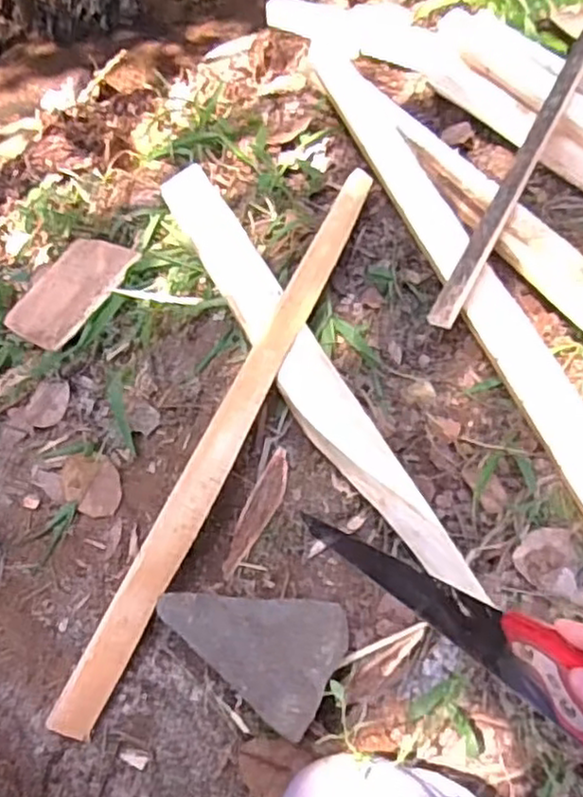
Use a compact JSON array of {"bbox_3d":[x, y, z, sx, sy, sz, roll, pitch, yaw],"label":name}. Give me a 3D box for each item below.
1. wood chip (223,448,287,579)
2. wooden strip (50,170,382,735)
[{"bbox_3d":[-0.037,0.124,0.756,0.031,0.006,0.149,21,66,12],"label":"wood chip"},{"bbox_3d":[-0.060,0.015,0.761,0.042,0.017,0.695,22,70,13],"label":"wooden strip"}]

